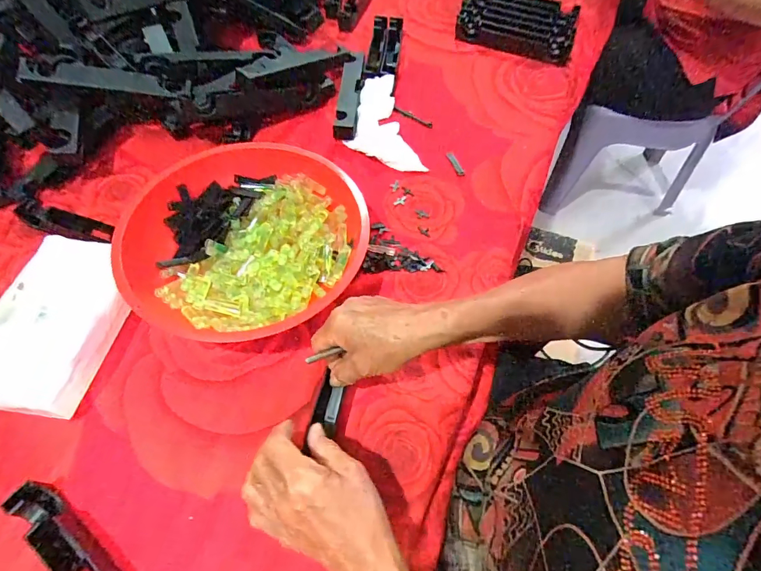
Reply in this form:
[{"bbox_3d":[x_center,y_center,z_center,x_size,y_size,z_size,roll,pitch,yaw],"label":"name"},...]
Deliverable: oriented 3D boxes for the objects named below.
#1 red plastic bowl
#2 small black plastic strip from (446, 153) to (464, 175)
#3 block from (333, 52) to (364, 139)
[{"bbox_3d":[-0.148,-0.047,0.458,0.250,0.075,0.246,0,59,0],"label":"red plastic bowl"},{"bbox_3d":[0.103,-0.169,0.570,0.010,0.004,0.043,-18,61,-11],"label":"small black plastic strip"},{"bbox_3d":[-0.047,-0.293,0.626,0.033,0.022,0.205,2,59,1],"label":"block"}]

